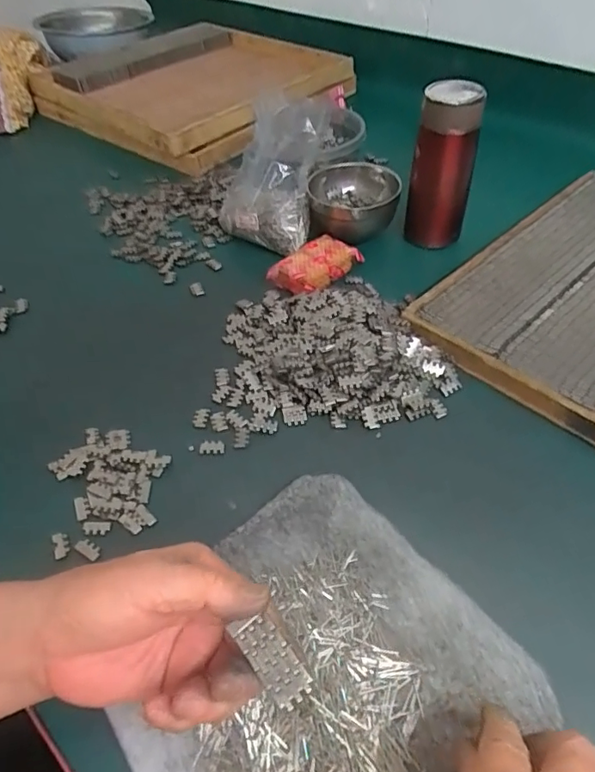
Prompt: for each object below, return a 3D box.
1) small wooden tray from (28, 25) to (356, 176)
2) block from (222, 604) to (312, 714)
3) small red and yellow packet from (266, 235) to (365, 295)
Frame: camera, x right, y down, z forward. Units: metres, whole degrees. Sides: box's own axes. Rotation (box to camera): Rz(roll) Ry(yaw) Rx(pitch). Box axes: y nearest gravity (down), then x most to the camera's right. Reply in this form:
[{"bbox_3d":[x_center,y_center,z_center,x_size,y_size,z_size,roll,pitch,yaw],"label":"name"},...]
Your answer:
[{"bbox_3d":[-0.196,-0.526,0.915,0.458,0.069,0.396,34,56,29],"label":"small wooden tray"},{"bbox_3d":[-0.011,0.131,0.252,0.021,0.006,0.042,-29,52,-19],"label":"block"},{"bbox_3d":[0.021,-0.133,0.573,0.058,0.021,0.092,35,57,29],"label":"small red and yellow packet"}]

